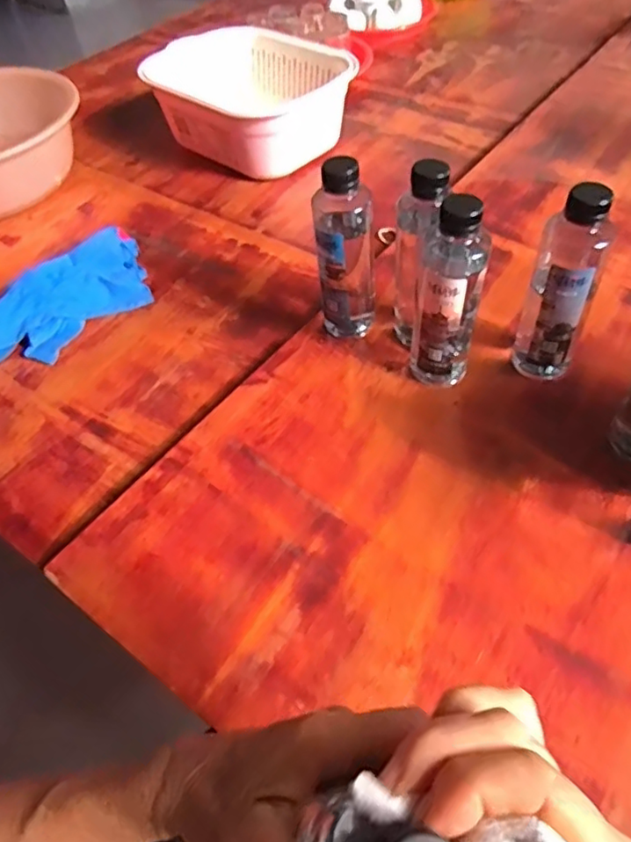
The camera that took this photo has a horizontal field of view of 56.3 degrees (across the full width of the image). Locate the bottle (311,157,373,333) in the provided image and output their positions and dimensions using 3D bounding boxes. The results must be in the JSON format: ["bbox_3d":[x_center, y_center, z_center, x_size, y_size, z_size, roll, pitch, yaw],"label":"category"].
[{"bbox_3d":[0.028,-0.150,0.563,0.050,0.195,0.043,0,51,5],"label":"bottle"}]

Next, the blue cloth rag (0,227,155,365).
[{"bbox_3d":[-0.282,-0.139,0.682,0.135,0.036,0.277,18,55,19],"label":"blue cloth rag"}]

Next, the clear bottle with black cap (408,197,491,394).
[{"bbox_3d":[0.114,-0.104,0.506,0.055,0.177,0.049,11,53,14],"label":"clear bottle with black cap"}]

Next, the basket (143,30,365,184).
[{"bbox_3d":[-0.086,-0.474,0.883,0.279,0.119,0.221,35,62,29],"label":"basket"}]

